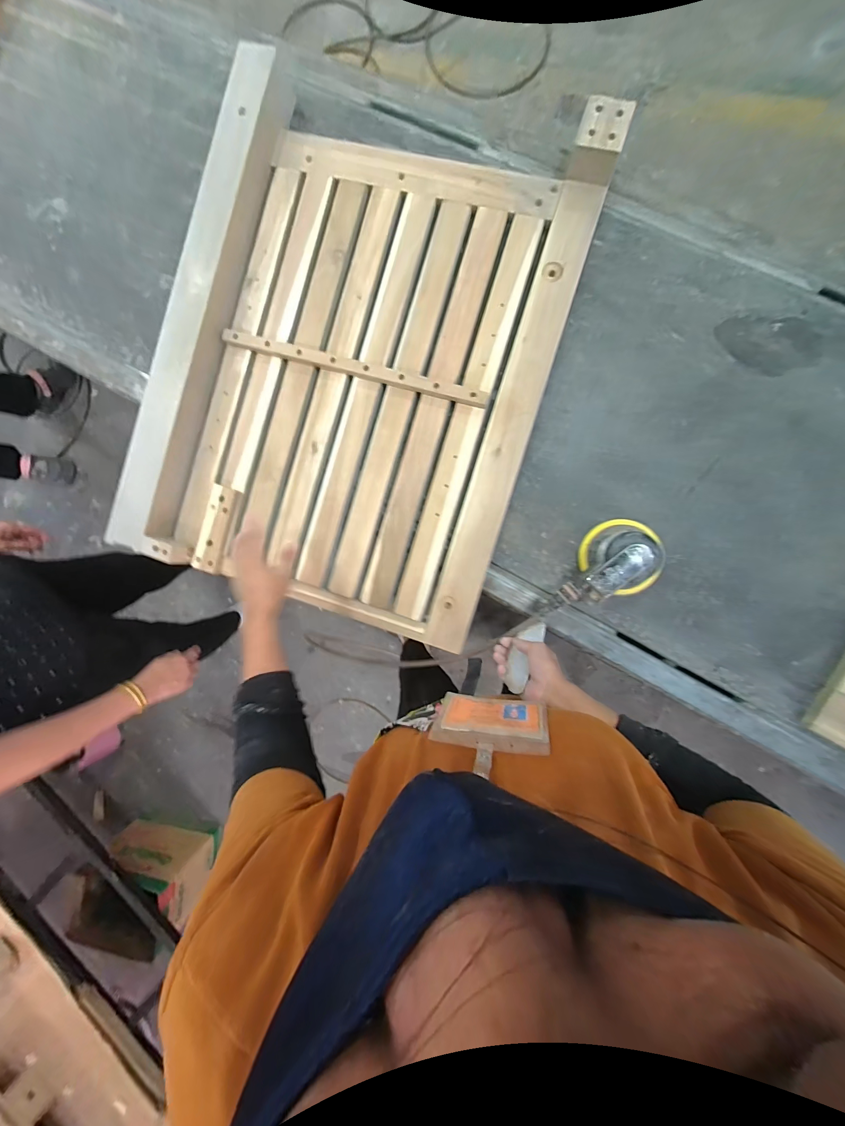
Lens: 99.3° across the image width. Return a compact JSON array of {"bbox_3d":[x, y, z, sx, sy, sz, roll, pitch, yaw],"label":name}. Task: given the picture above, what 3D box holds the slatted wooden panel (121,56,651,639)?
[{"bbox_3d":[-0.122,-0.331,0.599,0.637,0.056,0.810,17,92,6],"label":"slatted wooden panel"}]

